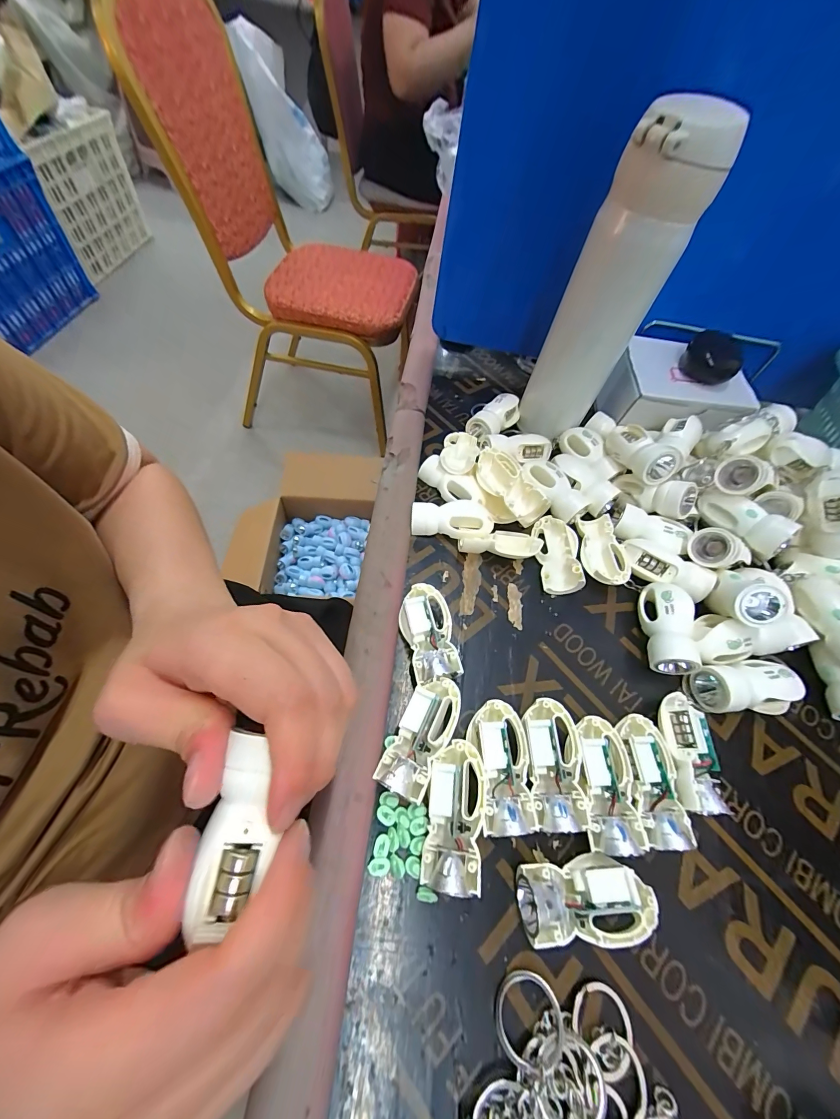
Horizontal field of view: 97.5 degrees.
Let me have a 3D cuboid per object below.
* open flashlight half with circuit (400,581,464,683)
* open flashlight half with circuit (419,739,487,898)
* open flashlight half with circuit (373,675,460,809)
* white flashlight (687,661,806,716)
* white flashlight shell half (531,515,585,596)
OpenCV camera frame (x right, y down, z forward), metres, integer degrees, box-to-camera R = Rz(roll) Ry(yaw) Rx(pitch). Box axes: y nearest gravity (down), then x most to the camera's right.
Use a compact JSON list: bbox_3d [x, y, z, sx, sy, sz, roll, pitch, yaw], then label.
[{"bbox_3d":[0.006,0.049,0.249,0.034,0.025,0.066,-8,60,-12],"label":"open flashlight half with circuit"},{"bbox_3d":[0.019,0.134,0.197,0.029,0.018,0.065,10,58,-1],"label":"open flashlight half with circuit"},{"bbox_3d":[0.002,0.102,0.215,0.028,0.020,0.065,28,60,9],"label":"open flashlight half with circuit"},{"bbox_3d":[0.217,0.086,0.246,0.062,0.021,0.029,4,59,-5],"label":"white flashlight"},{"bbox_3d":[0.111,-0.006,0.296,0.032,0.019,0.065,6,58,-4],"label":"white flashlight shell half"}]

